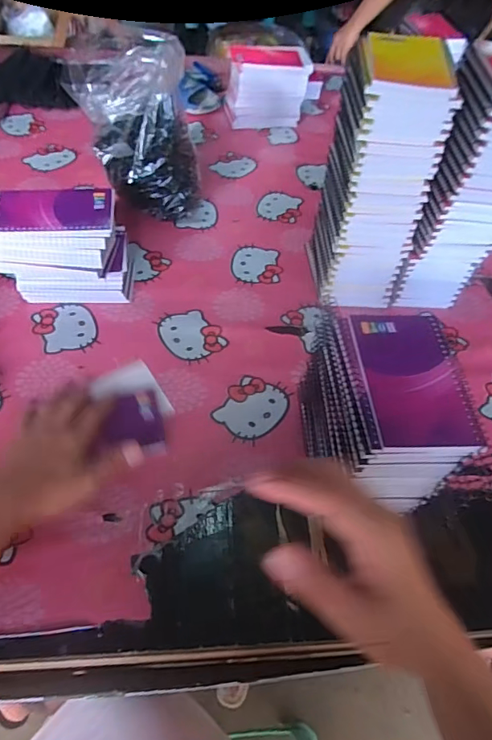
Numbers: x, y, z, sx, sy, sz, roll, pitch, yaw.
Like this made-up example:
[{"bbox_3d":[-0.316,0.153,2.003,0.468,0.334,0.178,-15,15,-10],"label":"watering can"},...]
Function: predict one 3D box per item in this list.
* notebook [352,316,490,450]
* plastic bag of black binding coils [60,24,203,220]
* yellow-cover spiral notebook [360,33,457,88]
[{"bbox_3d":[0.132,0.006,0.385,0.078,0.012,0.127,-1,52,-6],"label":"notebook"},{"bbox_3d":[-0.158,-0.347,0.697,0.158,0.215,0.173,-9,54,-12],"label":"plastic bag of black binding coils"},{"bbox_3d":[0.163,-0.318,0.491,0.090,0.007,0.128,10,52,2],"label":"yellow-cover spiral notebook"}]

